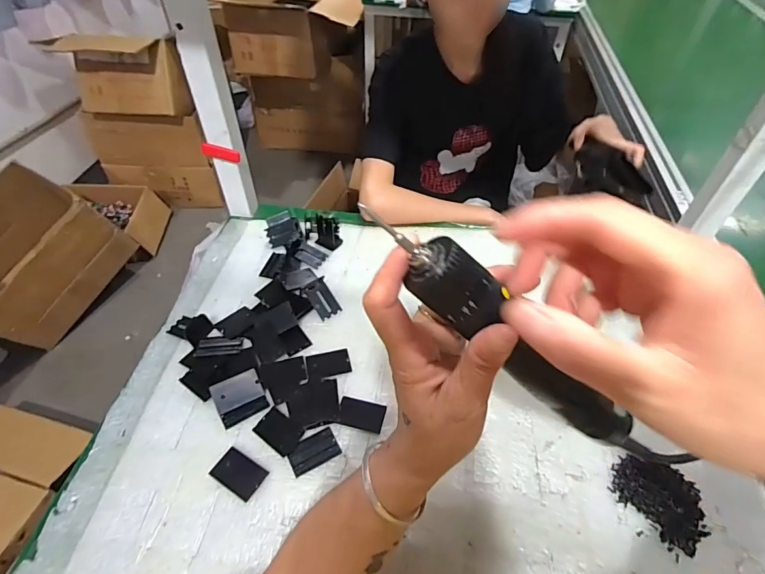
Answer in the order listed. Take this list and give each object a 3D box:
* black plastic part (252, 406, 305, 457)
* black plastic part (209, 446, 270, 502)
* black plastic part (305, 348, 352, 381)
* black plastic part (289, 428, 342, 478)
[{"bbox_3d":[-0.119,0.166,0.492,0.055,0.005,0.036,30,54,23],"label":"black plastic part"},{"bbox_3d":[-0.154,0.200,0.458,0.056,0.006,0.035,25,53,20],"label":"black plastic part"},{"bbox_3d":[-0.069,0.099,0.548,0.055,0.005,0.038,-13,50,-12],"label":"black plastic part"},{"bbox_3d":[-0.077,0.183,0.477,0.054,0.005,0.033,-23,53,-20],"label":"black plastic part"}]

